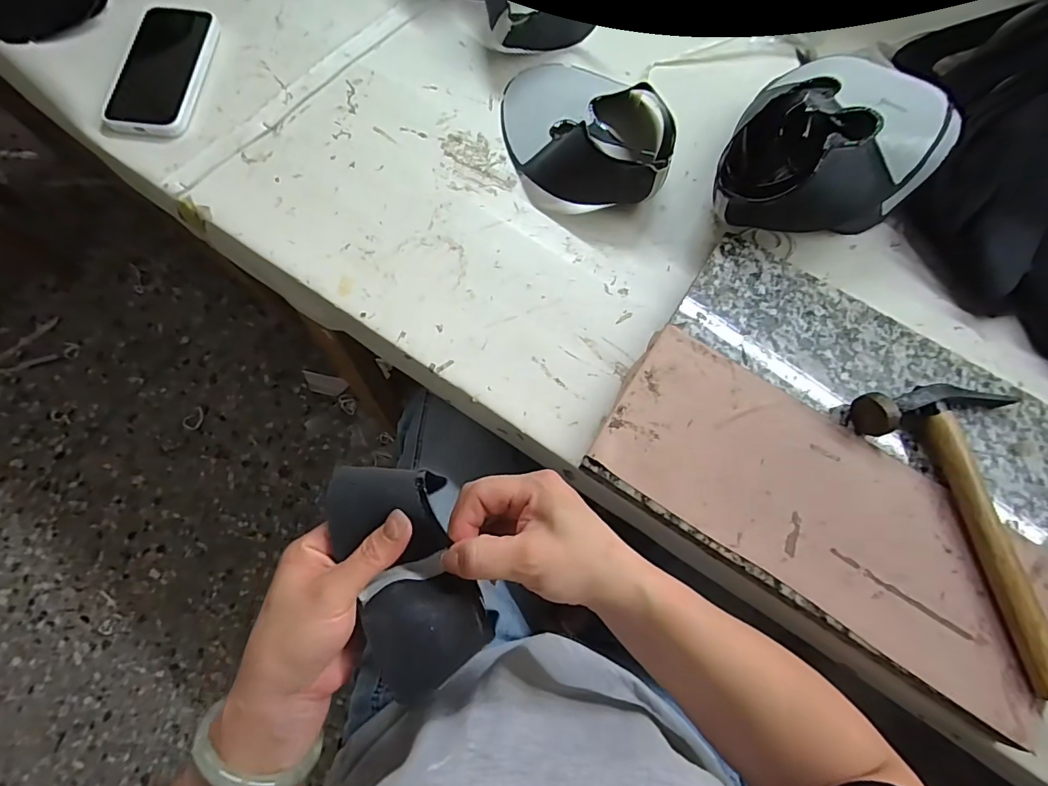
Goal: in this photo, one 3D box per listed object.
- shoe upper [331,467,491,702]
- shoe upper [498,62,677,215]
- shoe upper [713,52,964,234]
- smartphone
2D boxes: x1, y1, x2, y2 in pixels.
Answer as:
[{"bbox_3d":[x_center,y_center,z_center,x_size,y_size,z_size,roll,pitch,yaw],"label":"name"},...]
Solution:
[{"bbox_3d":[-0.067,0.102,0.290,0.072,0.032,0.135,-23,76,-8],"label":"shoe upper"},{"bbox_3d":[0.060,-0.286,0.499,0.170,0.058,0.194,8,72,0],"label":"shoe upper"},{"bbox_3d":[0.285,-0.228,0.468,0.237,0.100,0.143,-21,74,-9],"label":"shoe upper"},{"bbox_3d":[-0.383,-0.346,0.517,0.086,0.008,0.162,6,72,0],"label":"smartphone"}]

